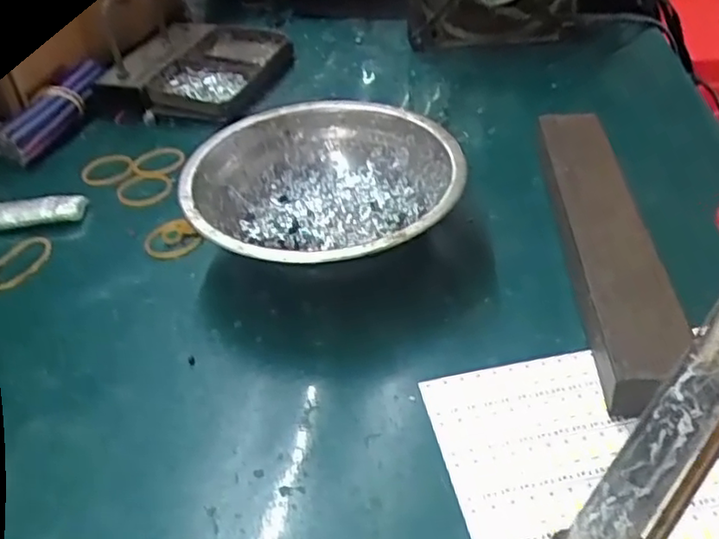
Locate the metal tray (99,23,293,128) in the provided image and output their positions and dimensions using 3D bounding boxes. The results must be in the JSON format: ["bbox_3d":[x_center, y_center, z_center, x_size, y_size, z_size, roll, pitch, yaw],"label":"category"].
[{"bbox_3d":[-0.112,-0.141,0.469,0.107,0.029,0.109,7,41,15],"label":"metal tray"}]

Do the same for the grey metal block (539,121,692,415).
[{"bbox_3d":[0.107,-0.014,0.295,0.033,0.021,0.187,-1,40,6],"label":"grey metal block"}]

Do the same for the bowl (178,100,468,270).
[{"bbox_3d":[-0.016,-0.031,0.315,0.121,0.043,0.123,-3,40,3],"label":"bowl"}]

